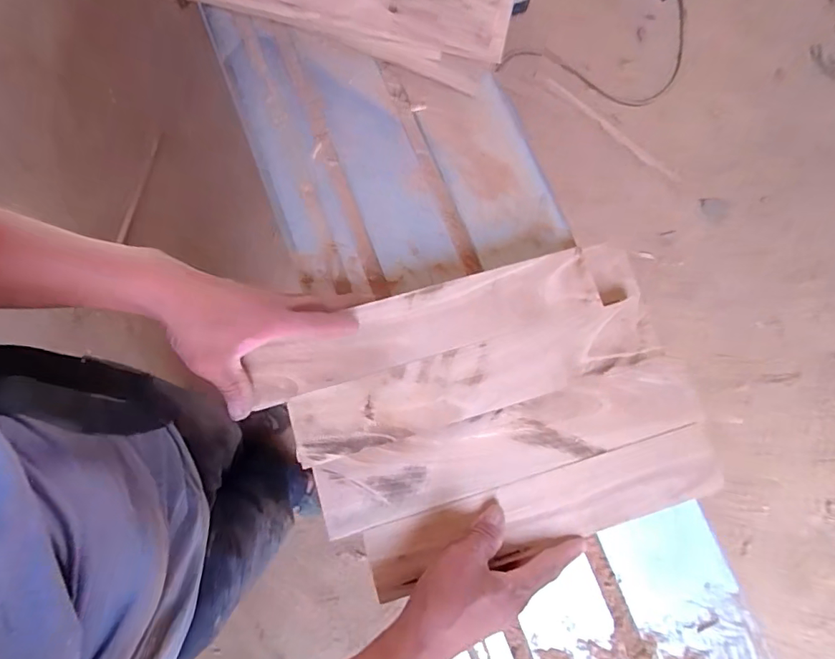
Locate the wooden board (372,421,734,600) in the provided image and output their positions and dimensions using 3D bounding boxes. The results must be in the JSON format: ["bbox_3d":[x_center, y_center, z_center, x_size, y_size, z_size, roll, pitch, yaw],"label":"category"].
[{"bbox_3d":[0.115,0.159,0.424,0.317,0.013,0.062,-14,76,-6],"label":"wooden board"}]

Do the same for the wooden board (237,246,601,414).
[{"bbox_3d":[0.008,-0.004,0.449,0.325,0.009,0.063,-18,76,-7],"label":"wooden board"}]

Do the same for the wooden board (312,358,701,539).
[{"bbox_3d":[0.084,0.103,0.434,0.344,0.012,0.069,-17,80,-6],"label":"wooden board"}]

